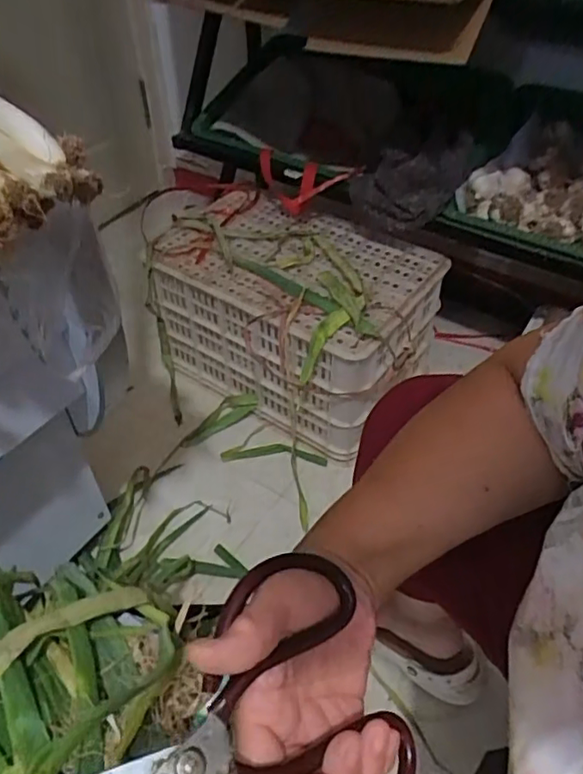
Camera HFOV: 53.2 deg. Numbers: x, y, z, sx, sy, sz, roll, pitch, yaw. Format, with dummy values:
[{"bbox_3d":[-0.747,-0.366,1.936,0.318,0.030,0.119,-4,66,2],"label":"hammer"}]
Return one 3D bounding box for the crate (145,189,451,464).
[{"bbox_3d":[-0.009,-0.105,0.966,0.422,0.304,0.217,26,52,23],"label":"crate"}]

